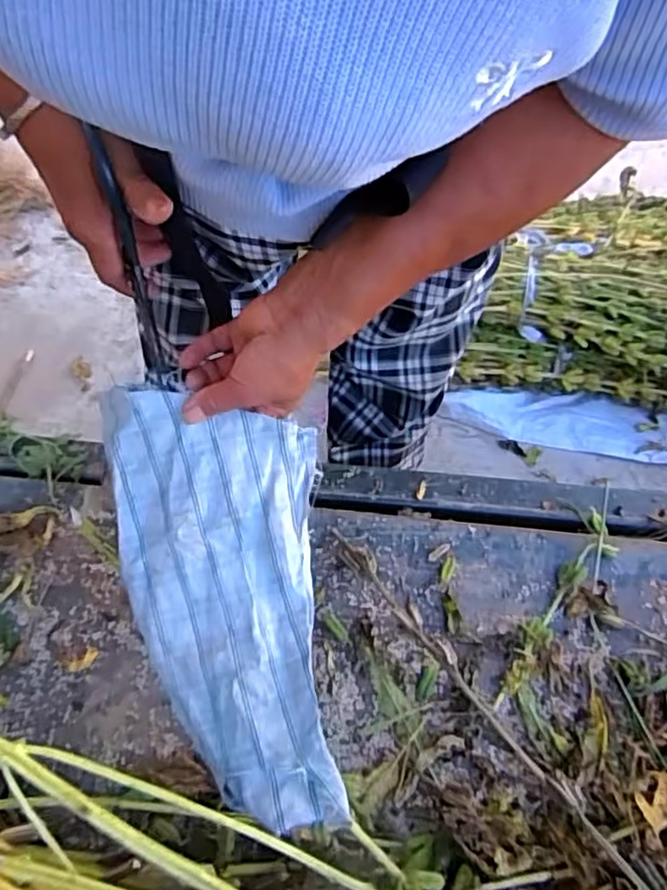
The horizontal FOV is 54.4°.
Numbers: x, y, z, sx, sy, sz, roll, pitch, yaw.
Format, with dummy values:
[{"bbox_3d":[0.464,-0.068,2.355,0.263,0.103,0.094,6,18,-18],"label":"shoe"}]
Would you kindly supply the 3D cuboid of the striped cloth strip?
[{"bbox_3d":[-0.064,0.097,0.447,0.147,0.052,0.294,-14,77,-11],"label":"striped cloth strip"}]

